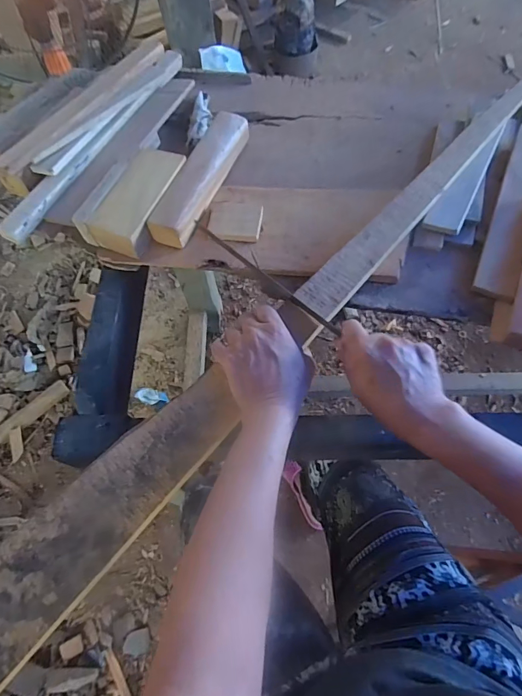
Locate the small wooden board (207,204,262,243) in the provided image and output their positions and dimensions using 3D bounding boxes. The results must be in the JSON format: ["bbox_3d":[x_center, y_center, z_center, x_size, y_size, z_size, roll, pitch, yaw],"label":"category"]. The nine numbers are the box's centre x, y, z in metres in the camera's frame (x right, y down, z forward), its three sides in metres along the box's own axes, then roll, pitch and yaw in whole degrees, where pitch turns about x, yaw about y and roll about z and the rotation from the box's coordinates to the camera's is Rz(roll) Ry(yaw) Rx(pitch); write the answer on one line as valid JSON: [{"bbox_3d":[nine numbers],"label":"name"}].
[{"bbox_3d":[-0.032,-0.164,0.524,0.067,0.009,0.062,0,64,3],"label":"small wooden board"}]

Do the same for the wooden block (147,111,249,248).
[{"bbox_3d":[-0.078,-0.232,0.550,0.049,0.034,0.227,16,66,11],"label":"wooden block"}]

